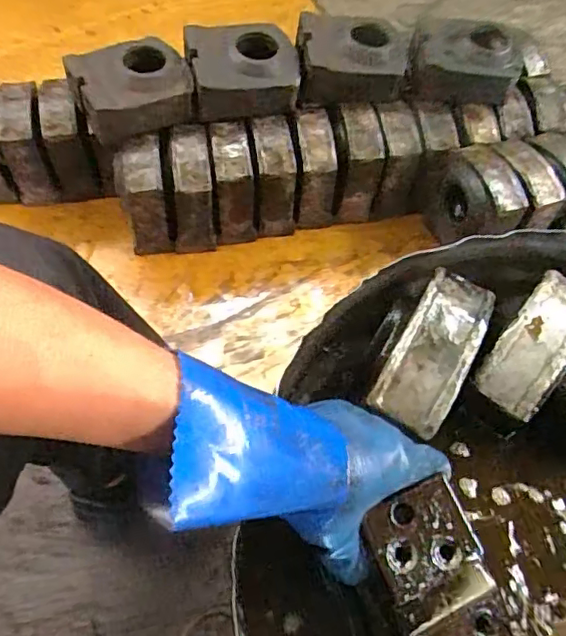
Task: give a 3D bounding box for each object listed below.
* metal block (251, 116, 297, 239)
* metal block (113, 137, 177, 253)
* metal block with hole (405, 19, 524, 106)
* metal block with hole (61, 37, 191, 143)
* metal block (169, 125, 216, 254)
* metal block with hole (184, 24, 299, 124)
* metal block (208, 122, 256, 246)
[{"bbox_3d":[-0.020,-0.251,1.064,0.071,0.190,0.124,-5,58,-6],"label":"metal block"},{"bbox_3d":[-0.246,-0.208,1.022,0.079,0.190,0.112,-8,58,-8],"label":"metal block"},{"bbox_3d":[0.332,-0.468,1.055,0.201,0.092,0.113,2,57,-1],"label":"metal block with hole"},{"bbox_3d":[-0.253,-0.385,0.969,0.180,0.095,0.132,-19,60,-14],"label":"metal block with hole"},{"bbox_3d":[-0.164,-0.227,1.042,0.073,0.196,0.140,-4,57,-5],"label":"metal block"},{"bbox_3d":[-0.071,-0.438,1.017,0.186,0.086,0.145,-7,58,-7],"label":"metal block with hole"},{"bbox_3d":[-0.092,-0.236,1.039,0.067,0.191,0.126,-7,58,-7],"label":"metal block"}]

